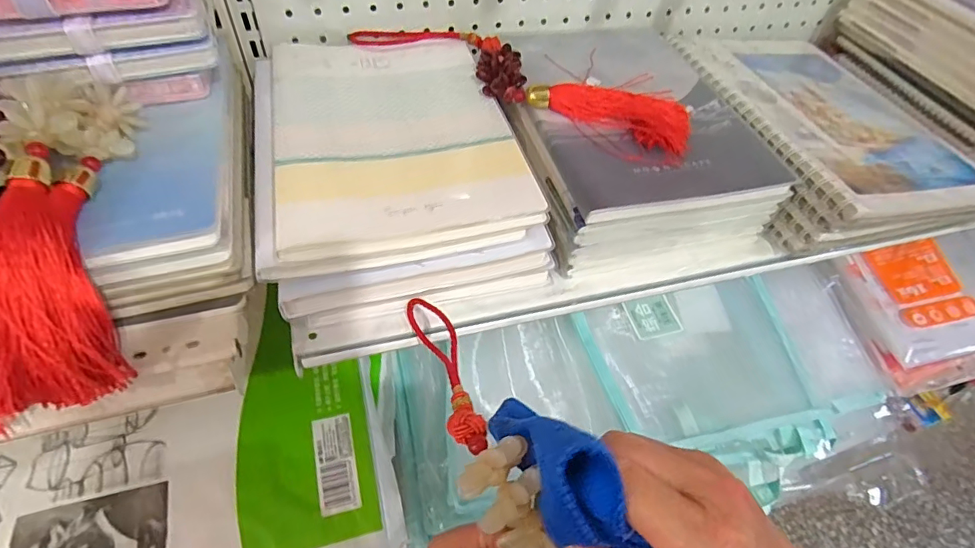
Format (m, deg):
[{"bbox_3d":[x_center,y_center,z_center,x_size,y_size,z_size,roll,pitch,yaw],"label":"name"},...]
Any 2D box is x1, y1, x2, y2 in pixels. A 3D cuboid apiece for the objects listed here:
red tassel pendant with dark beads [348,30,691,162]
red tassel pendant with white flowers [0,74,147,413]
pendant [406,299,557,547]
[{"bbox_3d":[0.024,-0.179,0.447,0.316,0.028,0.086,20,51,12],"label":"red tassel pendant with dark beads"},{"bbox_3d":[-0.248,-0.031,0.292,0.060,0.064,0.208,-7,72,-11],"label":"red tassel pendant with white flowers"},{"bbox_3d":[-0.015,0.071,0.277,0.029,0.037,0.173,-16,43,-17],"label":"pendant"}]

